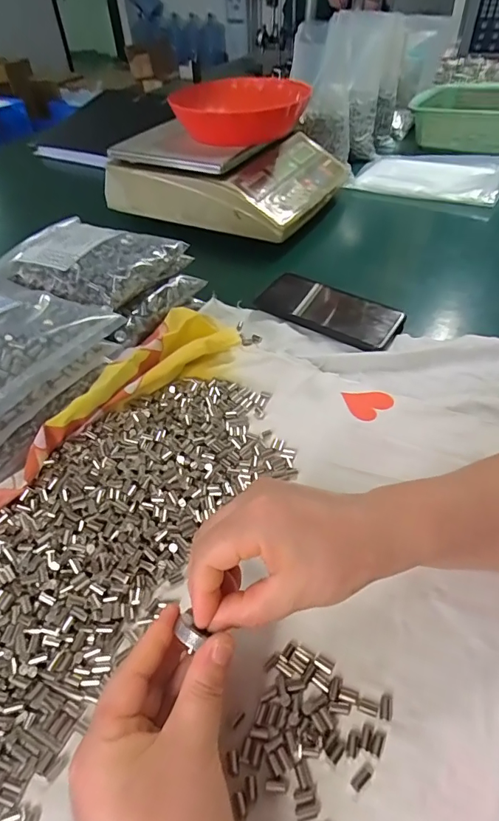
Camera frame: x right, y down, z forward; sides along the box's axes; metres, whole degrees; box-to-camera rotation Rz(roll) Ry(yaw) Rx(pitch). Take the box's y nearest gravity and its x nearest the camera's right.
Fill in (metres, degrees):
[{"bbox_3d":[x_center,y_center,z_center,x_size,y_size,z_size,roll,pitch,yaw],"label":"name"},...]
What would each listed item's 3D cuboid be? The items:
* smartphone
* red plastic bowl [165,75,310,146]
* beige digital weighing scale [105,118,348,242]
[{"bbox_3d":[0.090,-0.119,0.523,0.164,0.015,0.078,27,54,27],"label":"smartphone"},{"bbox_3d":[-0.006,-0.470,0.708,0.186,0.059,0.186,2,46,6],"label":"red plastic bowl"},{"bbox_3d":[-0.027,-0.390,0.733,0.314,0.104,0.261,21,51,23],"label":"beige digital weighing scale"}]

